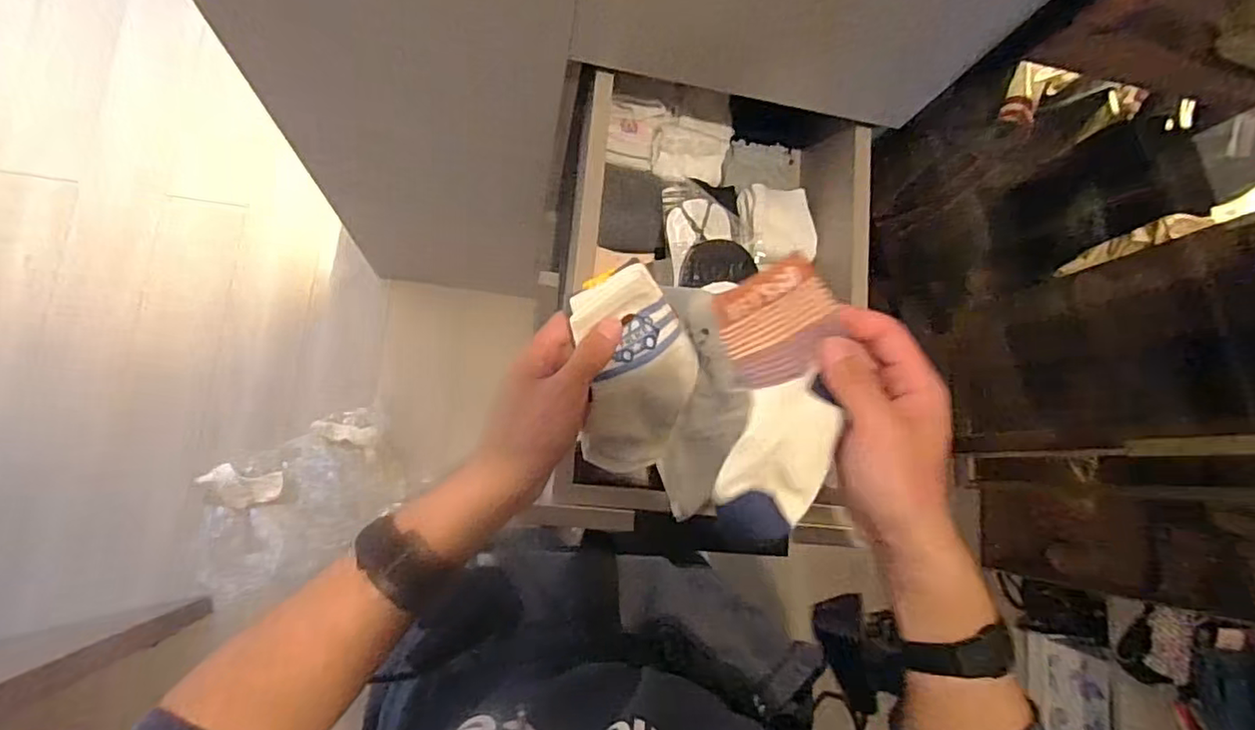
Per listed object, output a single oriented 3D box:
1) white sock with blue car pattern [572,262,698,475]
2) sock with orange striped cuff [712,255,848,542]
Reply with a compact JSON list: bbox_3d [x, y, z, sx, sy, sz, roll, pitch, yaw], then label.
[{"bbox_3d":[0.006,0.013,0.443,0.080,0.024,0.159,-4,118,-8],"label":"white sock with blue car pattern"},{"bbox_3d":[0.086,0.025,0.360,0.066,0.018,0.163,-3,104,-8],"label":"sock with orange striped cuff"}]

